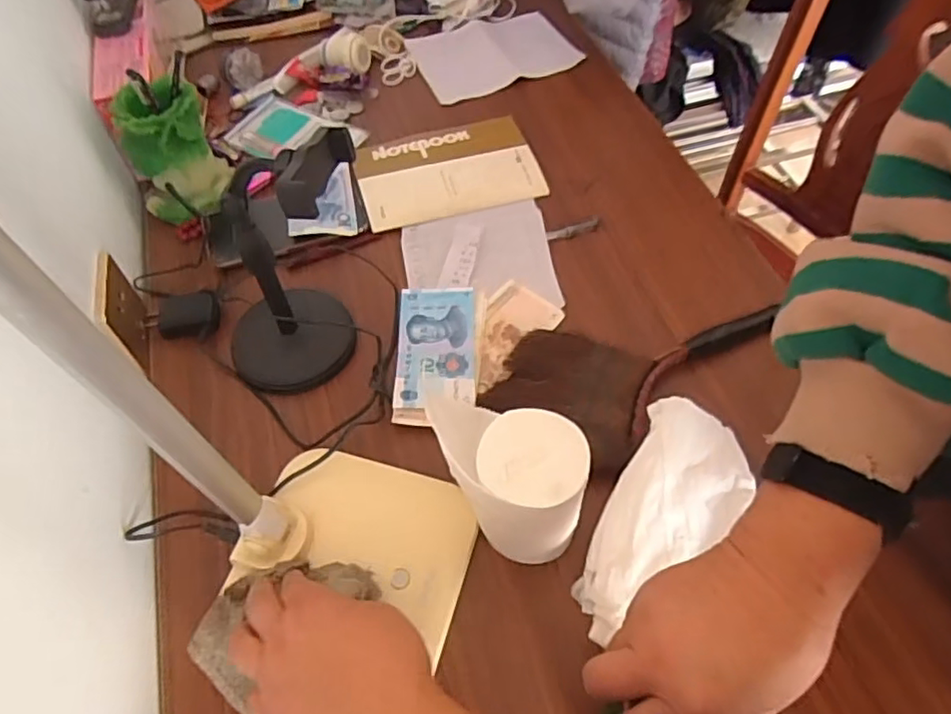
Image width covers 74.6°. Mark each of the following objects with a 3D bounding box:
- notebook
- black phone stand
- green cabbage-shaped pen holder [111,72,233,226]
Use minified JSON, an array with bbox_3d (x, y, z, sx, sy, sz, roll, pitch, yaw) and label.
[{"bbox_3d":[-0.034,-0.219,0.715,0.200,0.011,0.141,-15,57,-9],"label":"notebook"},{"bbox_3d":[-0.153,-0.069,0.493,0.117,0.221,0.105,7,56,6],"label":"black phone stand"},{"bbox_3d":[-0.312,-0.221,0.641,0.095,0.130,0.079,-28,60,-17],"label":"green cabbage-shaped pen holder"}]

